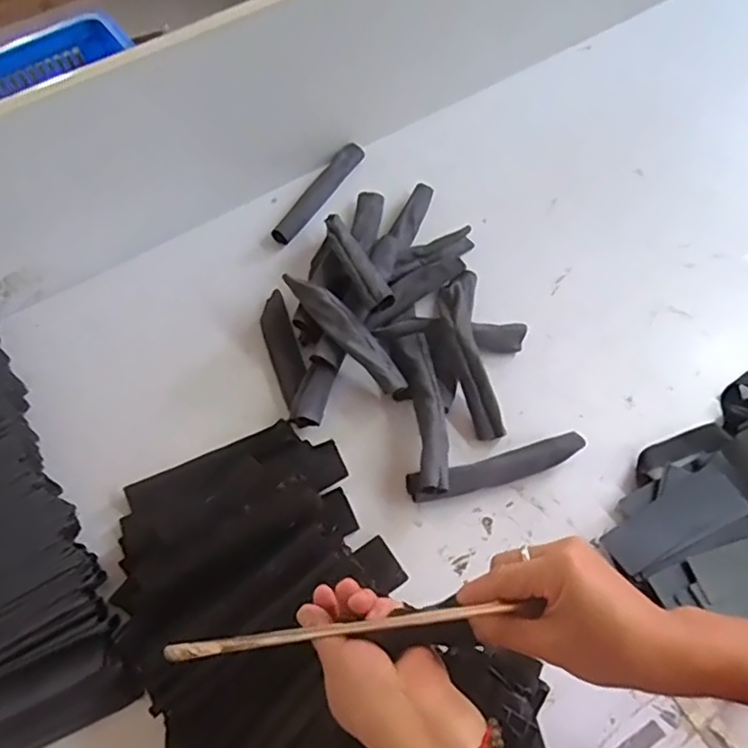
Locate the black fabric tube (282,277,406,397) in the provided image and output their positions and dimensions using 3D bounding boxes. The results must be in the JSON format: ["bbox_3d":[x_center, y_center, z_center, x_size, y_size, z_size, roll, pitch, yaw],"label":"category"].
[{"bbox_3d":[-0.032,-0.048,0.712,0.036,0.025,0.186,-42,83,-18],"label":"black fabric tube"}]

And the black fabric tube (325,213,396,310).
[{"bbox_3d":[-0.023,-0.142,0.751,0.031,0.040,0.176,-24,63,-10],"label":"black fabric tube"}]

